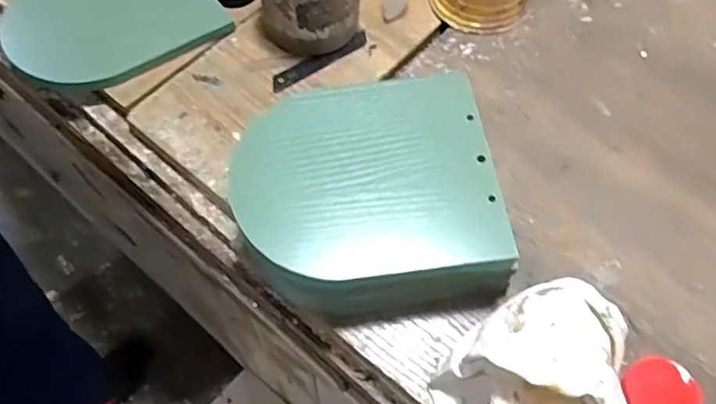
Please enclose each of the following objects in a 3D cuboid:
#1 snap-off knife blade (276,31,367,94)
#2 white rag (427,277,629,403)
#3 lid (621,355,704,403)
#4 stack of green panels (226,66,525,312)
[{"bbox_3d":[-0.032,-0.122,0.534,0.097,0.004,0.015,-33,67,-18],"label":"snap-off knife blade"},{"bbox_3d":[0.107,0.110,0.356,0.128,0.094,0.100,-29,66,-16],"label":"white rag"},{"bbox_3d":[0.171,0.107,0.349,0.039,0.010,0.039,1,62,-1],"label":"lid"},{"bbox_3d":[0.007,0.000,0.425,0.176,0.072,0.155,-6,62,-5],"label":"stack of green panels"}]

